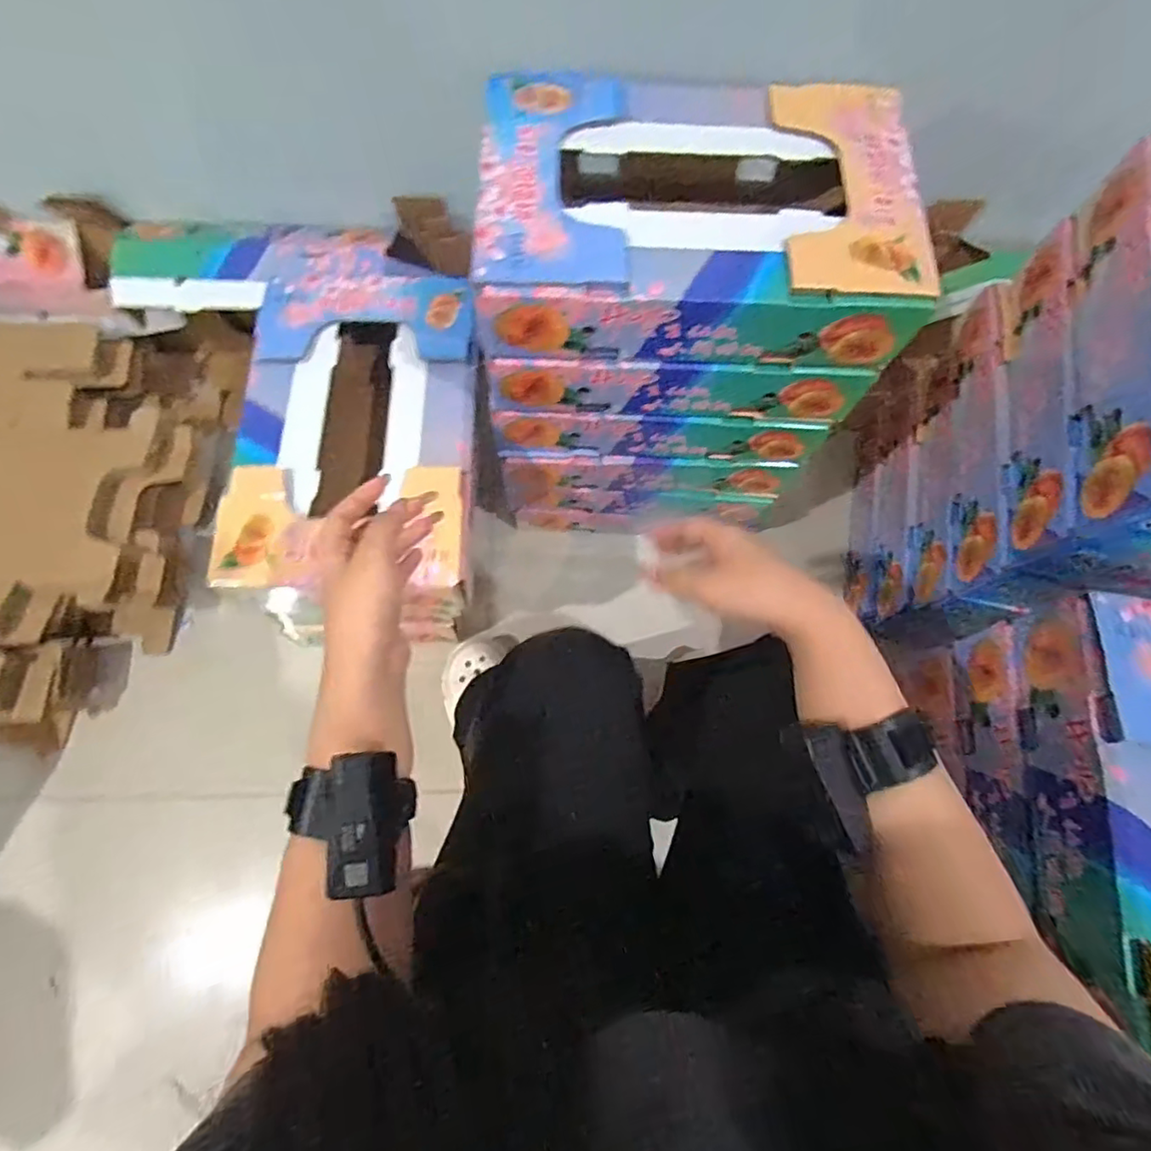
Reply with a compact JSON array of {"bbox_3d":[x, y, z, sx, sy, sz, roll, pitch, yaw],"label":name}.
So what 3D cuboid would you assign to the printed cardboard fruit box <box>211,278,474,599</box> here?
[{"bbox_3d":[-0.243,-0.161,0.701,0.249,0.103,0.389,-1,70,-3],"label":"printed cardboard fruit box"}]

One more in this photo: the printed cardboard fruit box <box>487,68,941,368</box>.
[{"bbox_3d":[0.112,-0.333,0.592,0.390,0.125,0.255,3,70,-2],"label":"printed cardboard fruit box"}]

